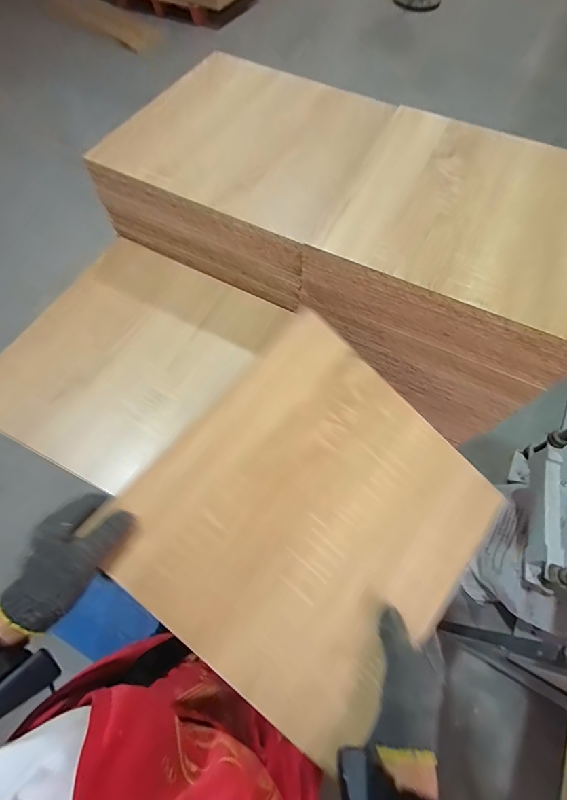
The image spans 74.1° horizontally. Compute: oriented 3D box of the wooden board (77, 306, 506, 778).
[{"bbox_3d":[0.040,0.133,0.429,0.350,0.021,0.357,44,72,-2],"label":"wooden board"}]

